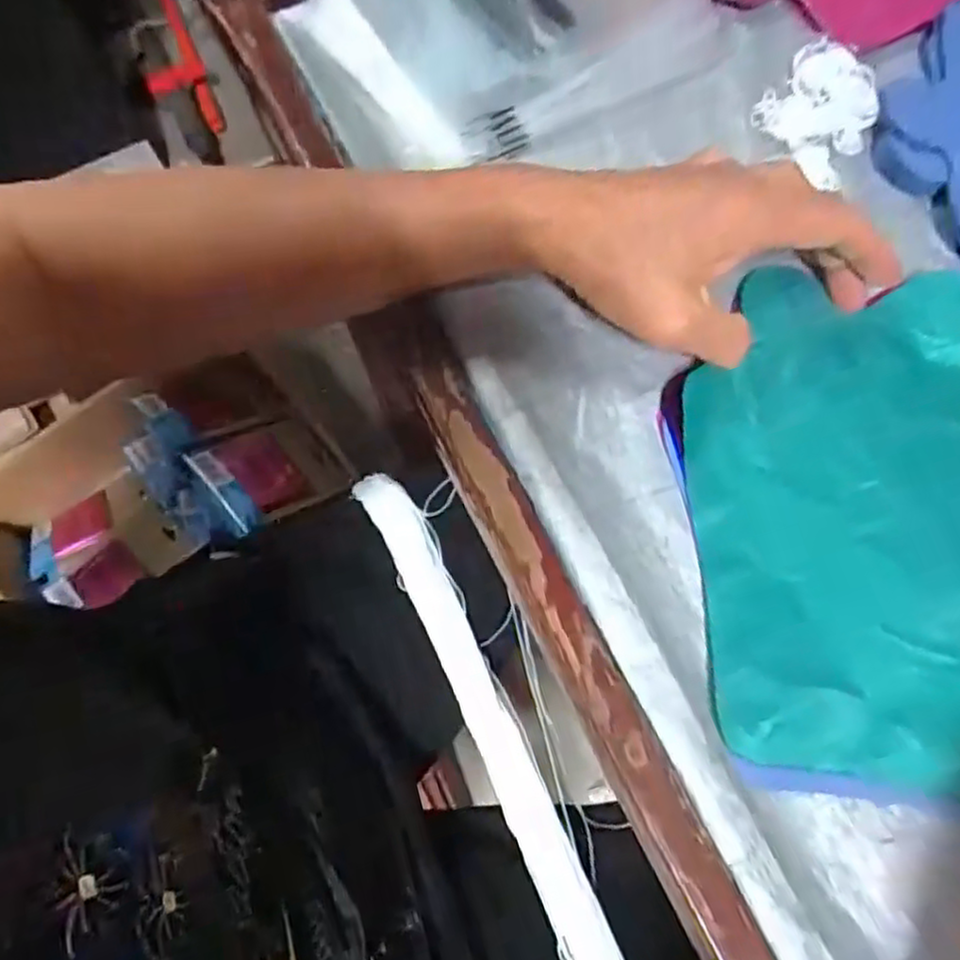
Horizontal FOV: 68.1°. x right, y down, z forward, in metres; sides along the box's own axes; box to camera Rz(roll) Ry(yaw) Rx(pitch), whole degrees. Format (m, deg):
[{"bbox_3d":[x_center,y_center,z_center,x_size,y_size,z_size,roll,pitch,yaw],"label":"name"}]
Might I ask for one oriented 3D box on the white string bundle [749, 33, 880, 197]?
[{"bbox_3d":[0.178,-0.194,0.372,0.055,0.009,0.085,34,77,9],"label":"white string bundle"}]

